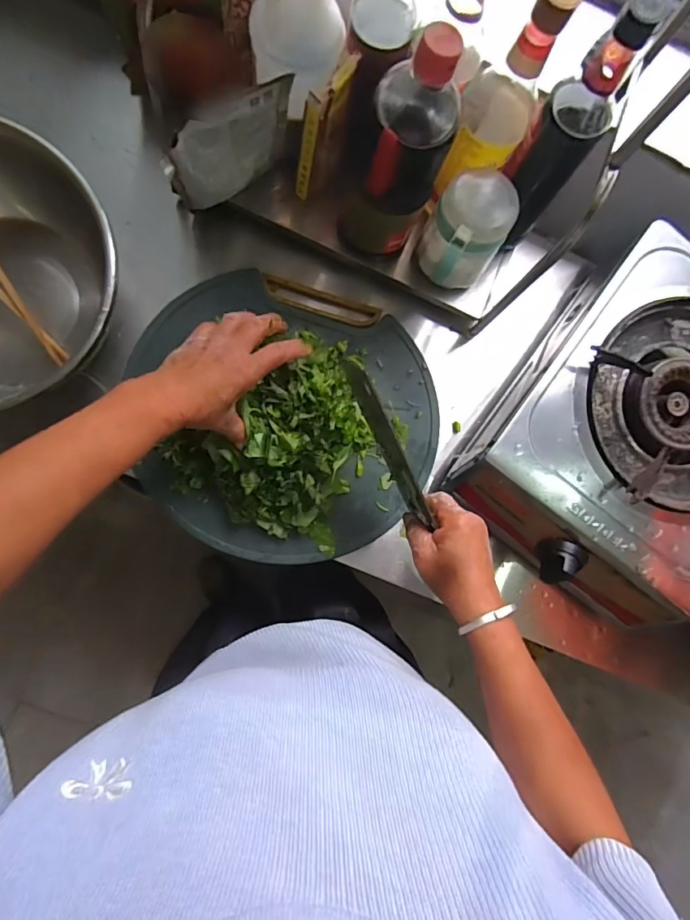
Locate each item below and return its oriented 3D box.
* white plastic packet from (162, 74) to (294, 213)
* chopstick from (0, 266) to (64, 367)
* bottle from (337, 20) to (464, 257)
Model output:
[{"bbox_3d":[-0.114,-0.309,0.483,0.131,0.128,0.020,-29,91,-7],"label":"white plastic packet"},{"bbox_3d":[-0.350,-0.190,0.489,0.011,0.010,0.202,-24,120,-7],"label":"chopstick"},{"bbox_3d":[0.047,-0.281,0.461,0.088,0.206,0.077,26,85,-5],"label":"bottle"}]

